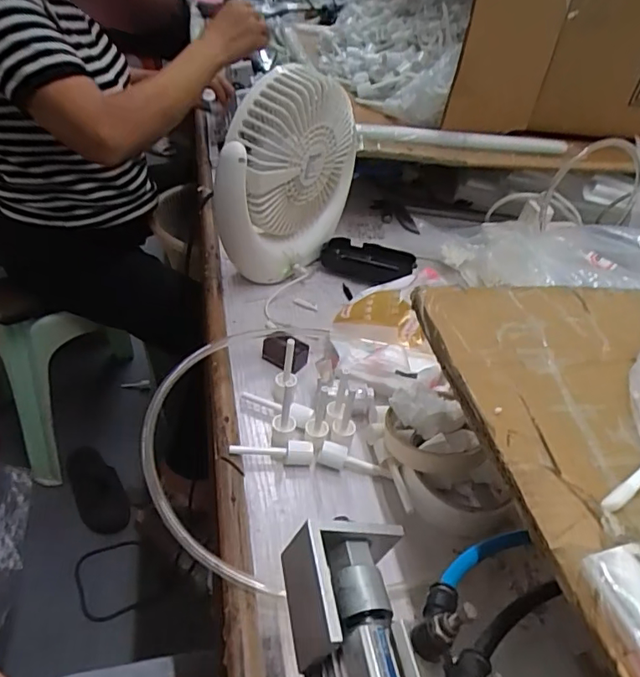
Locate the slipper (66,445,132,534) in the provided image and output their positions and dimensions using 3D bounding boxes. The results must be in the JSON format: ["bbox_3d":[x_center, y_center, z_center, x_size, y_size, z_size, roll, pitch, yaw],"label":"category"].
[{"bbox_3d":[-0.491,0.320,1.148,0.090,0.049,0.238,-20,47,-30],"label":"slipper"}]

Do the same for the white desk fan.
[{"bbox_3d":[-0.035,-0.176,0.567,0.076,0.198,0.181,27,43,22],"label":"white desk fan"}]

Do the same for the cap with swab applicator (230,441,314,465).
[{"bbox_3d":[-0.037,0.090,0.411,0.065,0.018,0.014,3,39,-6],"label":"cap with swab applicator"}]

